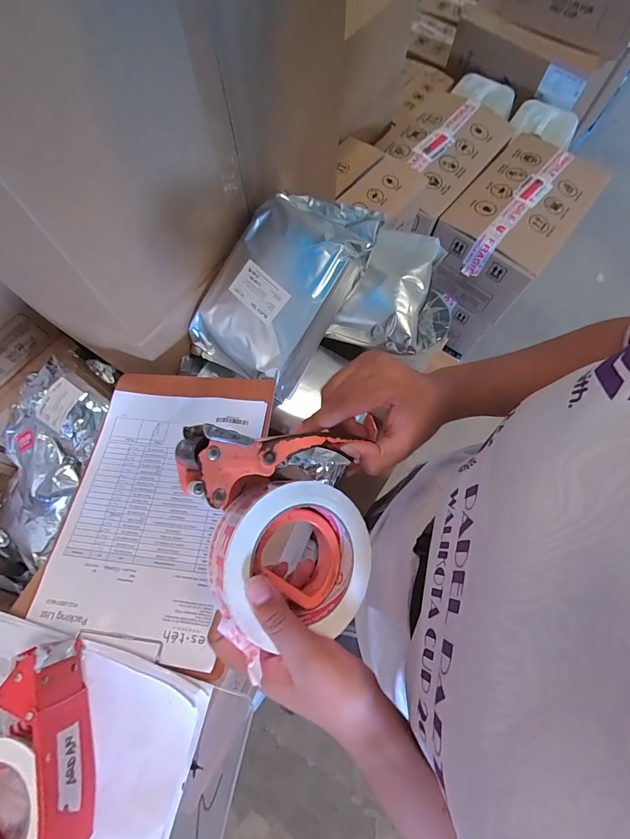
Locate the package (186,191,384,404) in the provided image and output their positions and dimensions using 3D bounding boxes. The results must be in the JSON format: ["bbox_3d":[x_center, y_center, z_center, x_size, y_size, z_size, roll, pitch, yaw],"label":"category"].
[{"bbox_3d":[-0.048,-0.188,0.519,0.176,0.079,0.279,33,96,10],"label":"package"}]

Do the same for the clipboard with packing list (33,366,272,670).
[{"bbox_3d":[-0.182,0.086,0.437,0.210,0.008,0.321,6,66,7],"label":"clipboard with packing list"}]

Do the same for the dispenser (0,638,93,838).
[{"bbox_3d":[-0.260,0.296,0.308,0.120,0.061,0.154,-23,72,-10],"label":"dispenser"}]

